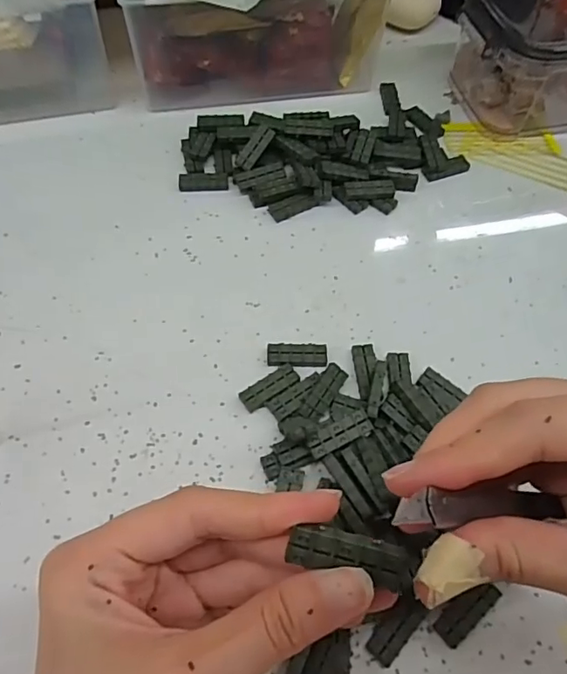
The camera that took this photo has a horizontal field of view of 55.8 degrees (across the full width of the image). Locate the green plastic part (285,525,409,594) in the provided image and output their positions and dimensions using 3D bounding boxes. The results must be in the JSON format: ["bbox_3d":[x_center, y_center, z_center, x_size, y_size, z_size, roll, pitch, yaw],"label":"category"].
[{"bbox_3d":[0.018,0.059,0.145,0.031,0.006,0.010,12,60,4],"label":"green plastic part"}]

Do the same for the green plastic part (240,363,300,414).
[{"bbox_3d":[-0.007,0.026,0.278,0.032,0.005,0.013,-28,64,-17],"label":"green plastic part"}]

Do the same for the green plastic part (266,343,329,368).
[{"bbox_3d":[0.007,0.011,0.288,0.032,0.005,0.013,1,59,-2],"label":"green plastic part"}]

